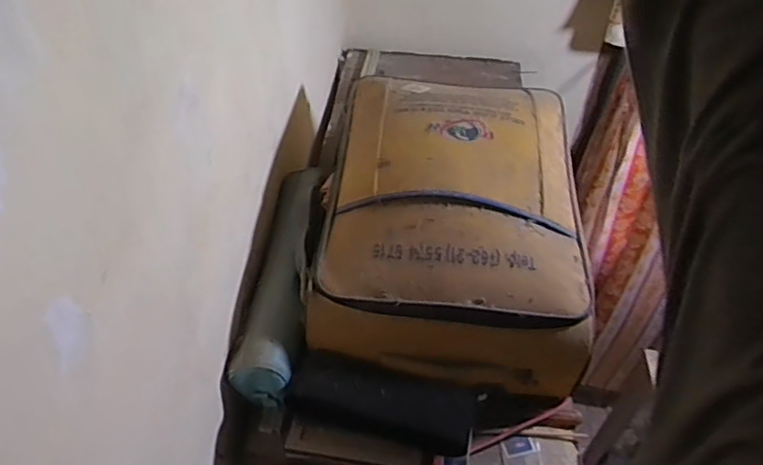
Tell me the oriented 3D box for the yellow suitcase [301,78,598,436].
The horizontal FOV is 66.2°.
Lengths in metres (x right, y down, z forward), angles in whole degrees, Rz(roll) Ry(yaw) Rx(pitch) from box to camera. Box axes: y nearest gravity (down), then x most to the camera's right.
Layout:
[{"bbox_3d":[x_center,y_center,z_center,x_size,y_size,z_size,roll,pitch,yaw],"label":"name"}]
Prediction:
[{"bbox_3d":[0.112,-0.007,1.018,0.414,0.296,0.521,5,44,1],"label":"yellow suitcase"}]

